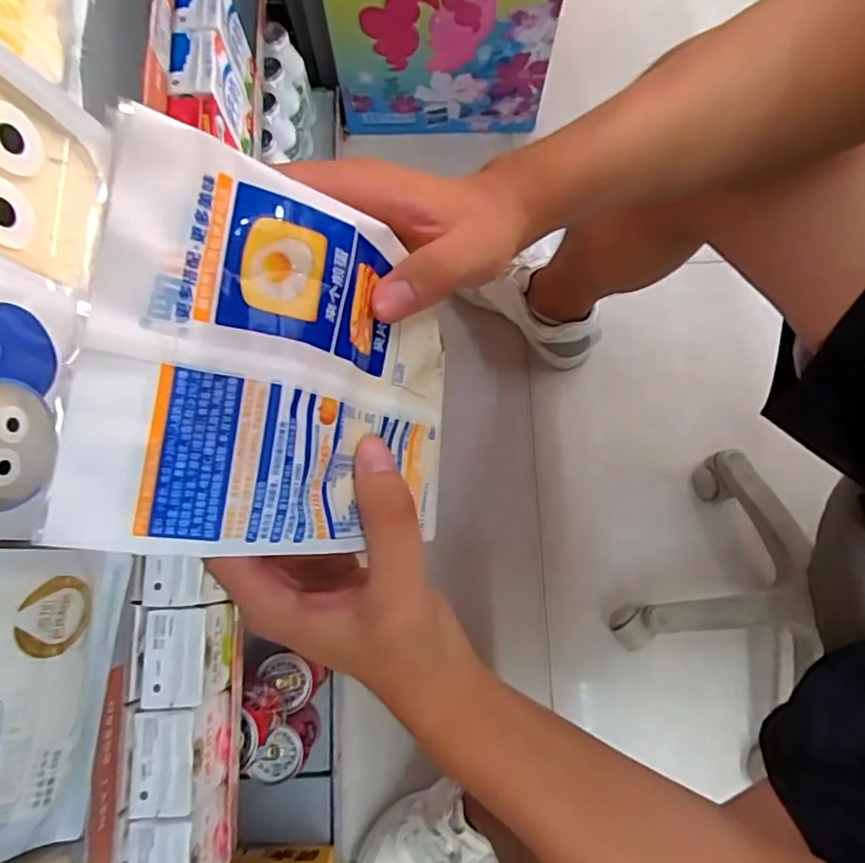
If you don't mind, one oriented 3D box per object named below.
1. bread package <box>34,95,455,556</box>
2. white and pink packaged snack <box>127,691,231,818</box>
[{"bbox_3d":[-0.036,-0.018,0.208,0.022,0.158,0.115,6,86,38],"label":"bread package"},{"bbox_3d":[-0.181,0.230,0.428,0.044,0.069,0.064,-3,77,-1],"label":"white and pink packaged snack"}]

